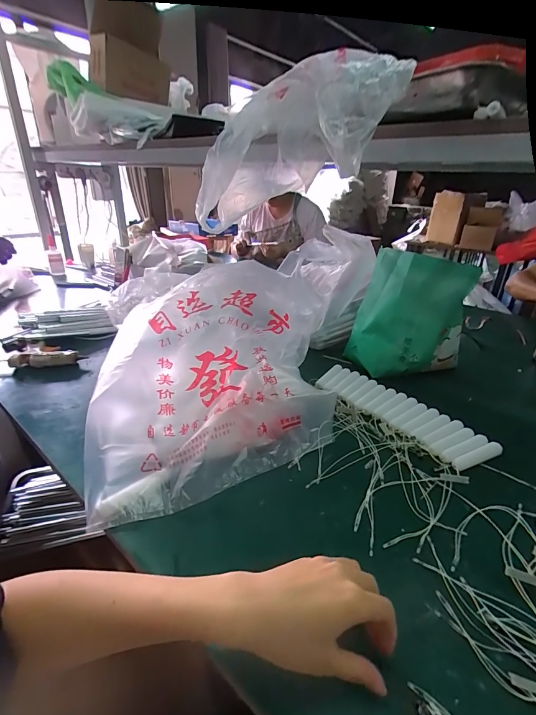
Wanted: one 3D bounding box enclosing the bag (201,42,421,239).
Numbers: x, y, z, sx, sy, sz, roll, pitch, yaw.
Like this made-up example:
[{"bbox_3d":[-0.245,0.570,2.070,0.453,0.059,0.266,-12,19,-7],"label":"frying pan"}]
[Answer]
[{"bbox_3d":[0.029,-0.314,0.521,0.362,0.150,0.098,-15,14,37],"label":"bag"}]

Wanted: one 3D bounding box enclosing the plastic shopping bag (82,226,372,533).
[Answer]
[{"bbox_3d":[-0.042,-0.027,0.554,0.510,0.244,0.309,-18,33,-34],"label":"plastic shopping bag"}]

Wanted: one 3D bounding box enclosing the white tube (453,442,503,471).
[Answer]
[{"bbox_3d":[0.298,0.141,0.499,0.091,0.013,0.018,-9,29,-21],"label":"white tube"}]

